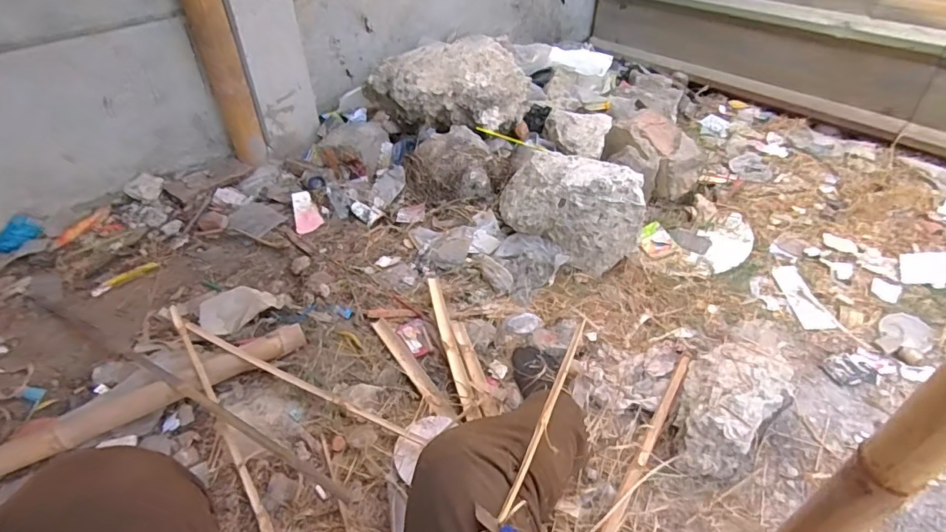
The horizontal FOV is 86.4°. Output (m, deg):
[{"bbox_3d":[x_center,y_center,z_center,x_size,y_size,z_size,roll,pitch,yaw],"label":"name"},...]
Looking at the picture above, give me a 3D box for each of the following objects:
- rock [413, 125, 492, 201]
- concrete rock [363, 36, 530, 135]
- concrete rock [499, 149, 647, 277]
[{"bbox_3d":[-0.044,-0.275,1.417,0.235,0.133,0.202,23,47,27],"label":"rock"},{"bbox_3d":[-0.085,-0.545,1.508,0.483,0.181,0.250,8,42,12],"label":"concrete rock"},{"bbox_3d":[0.243,-0.167,1.259,0.364,0.206,0.239,17,44,19],"label":"concrete rock"}]

